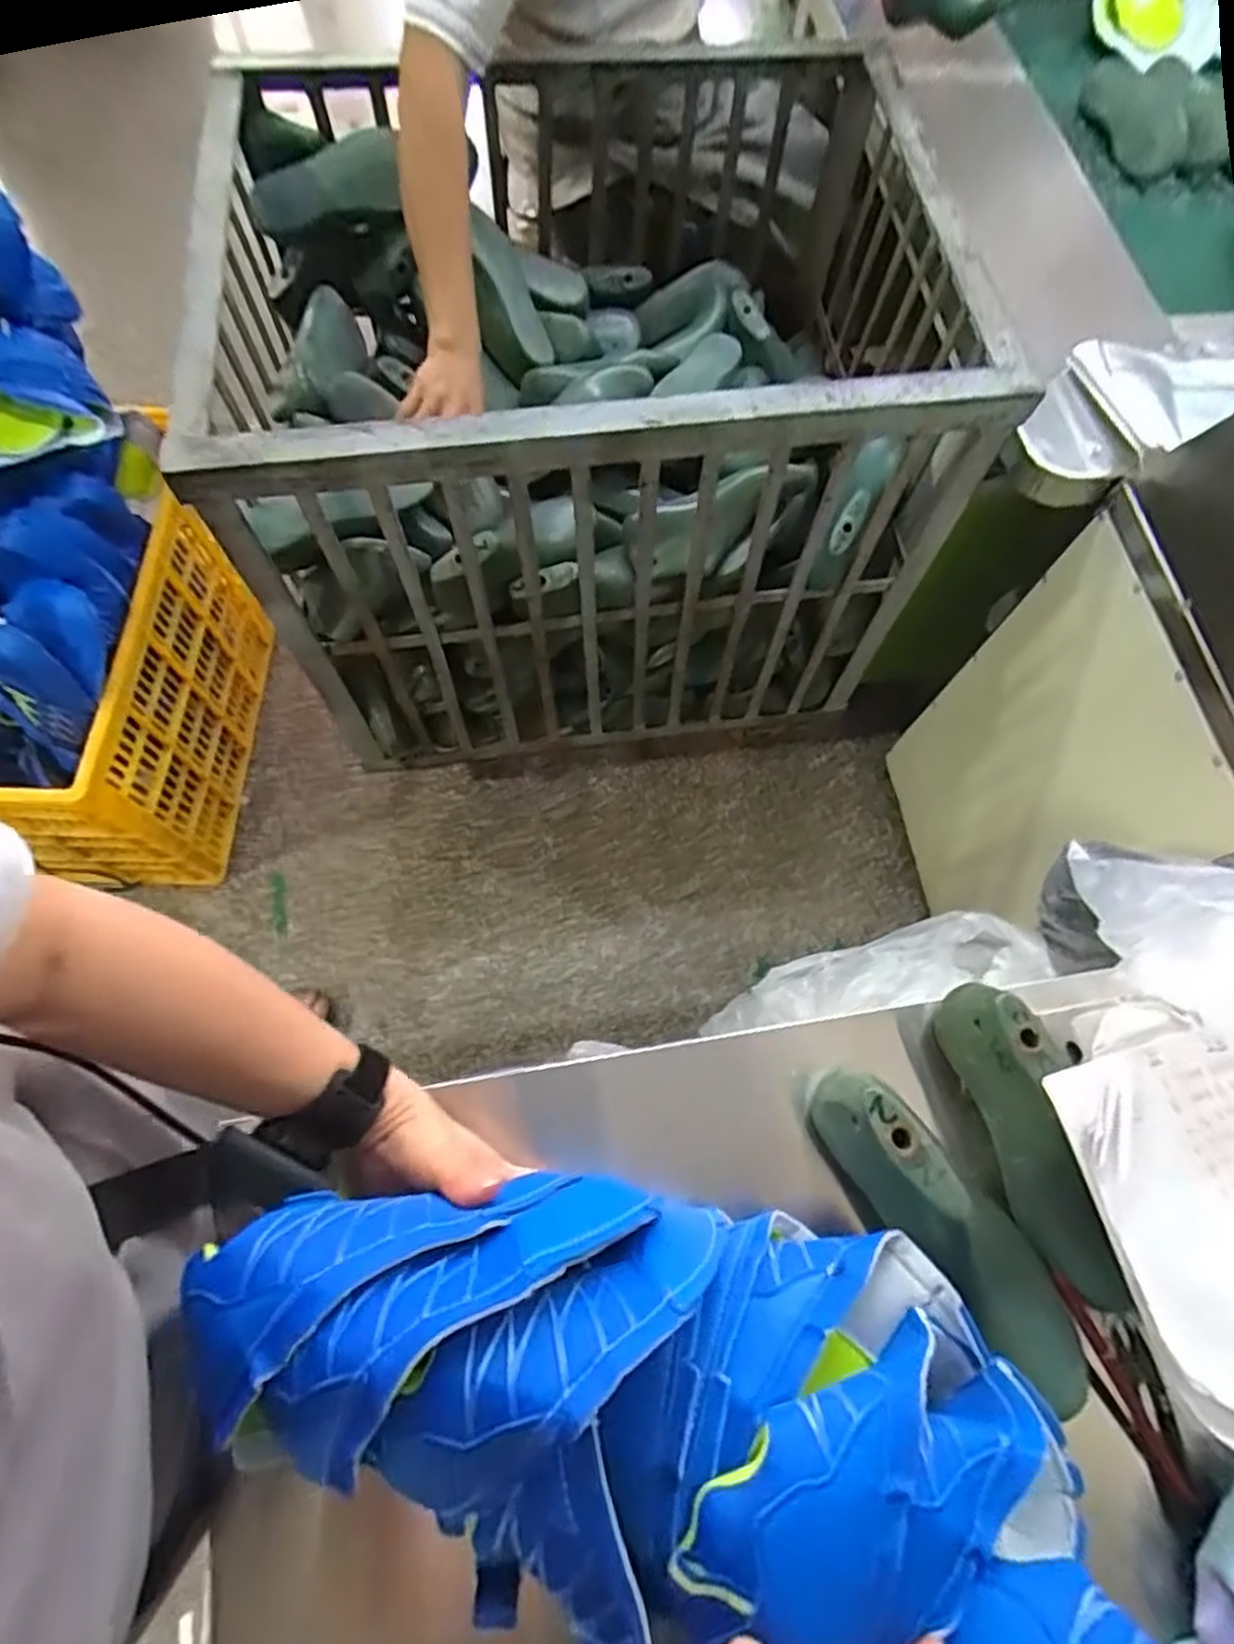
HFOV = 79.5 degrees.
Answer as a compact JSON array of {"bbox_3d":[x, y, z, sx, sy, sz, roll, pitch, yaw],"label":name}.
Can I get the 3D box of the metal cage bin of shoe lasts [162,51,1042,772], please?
[{"bbox_3d":[-0.037,-0.533,1.031,0.806,0.581,0.668,-8,70,-6],"label":"metal cage bin of shoe lasts"}]

